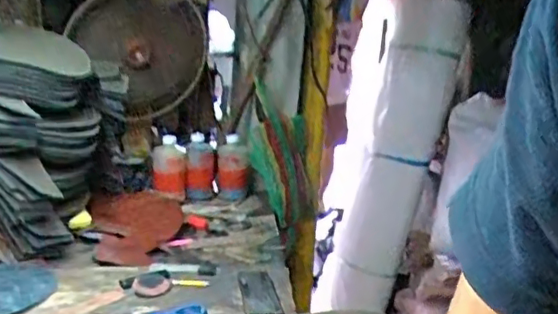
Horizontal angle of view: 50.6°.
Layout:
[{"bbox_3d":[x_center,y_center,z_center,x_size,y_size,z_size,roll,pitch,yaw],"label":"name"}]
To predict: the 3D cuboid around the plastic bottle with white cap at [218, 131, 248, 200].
[{"bbox_3d":[-0.108,0.022,1.427,0.077,0.147,0.065,3,15,-4],"label":"plastic bottle with white cap"}]

